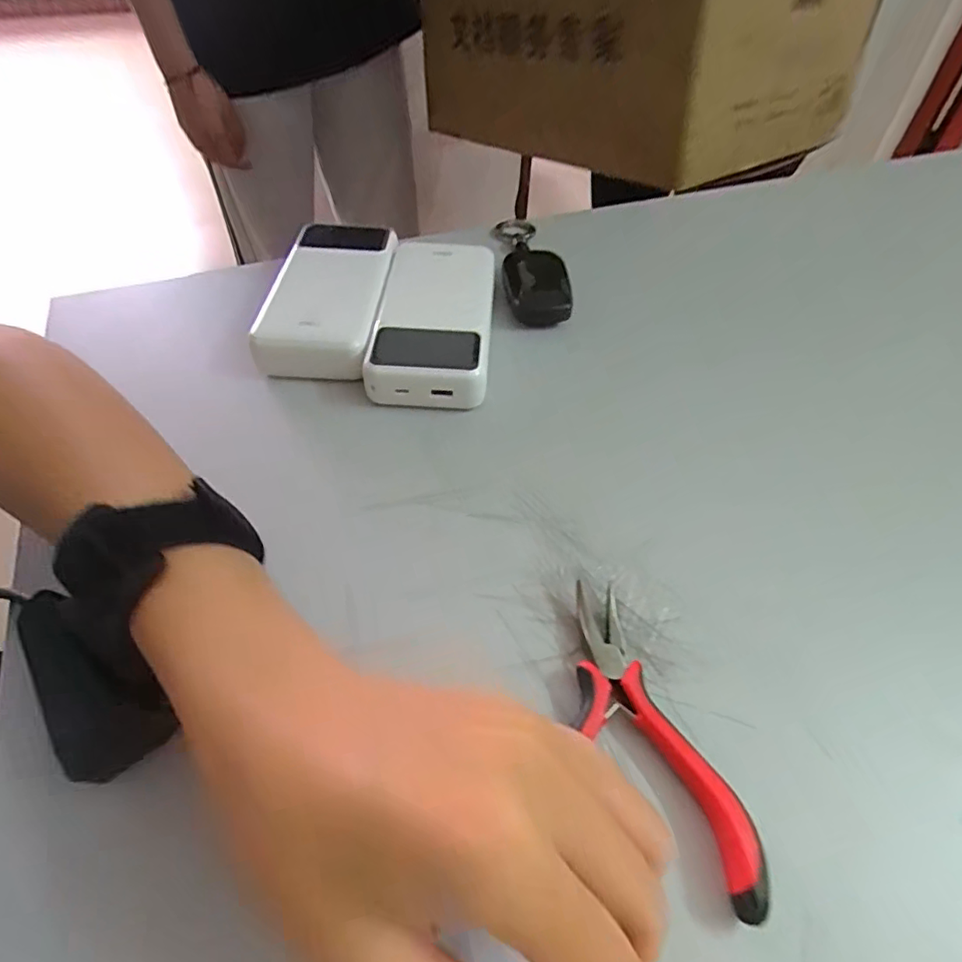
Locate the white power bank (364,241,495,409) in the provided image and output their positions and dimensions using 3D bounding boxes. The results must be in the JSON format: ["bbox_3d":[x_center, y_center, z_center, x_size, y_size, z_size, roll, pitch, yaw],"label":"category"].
[{"bbox_3d":[-0.028,-0.102,0.363,0.066,0.027,0.132,3,51,1],"label":"white power bank"}]

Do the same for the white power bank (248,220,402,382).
[{"bbox_3d":[-0.094,-0.119,0.372,0.067,0.028,0.128,4,51,2],"label":"white power bank"}]

